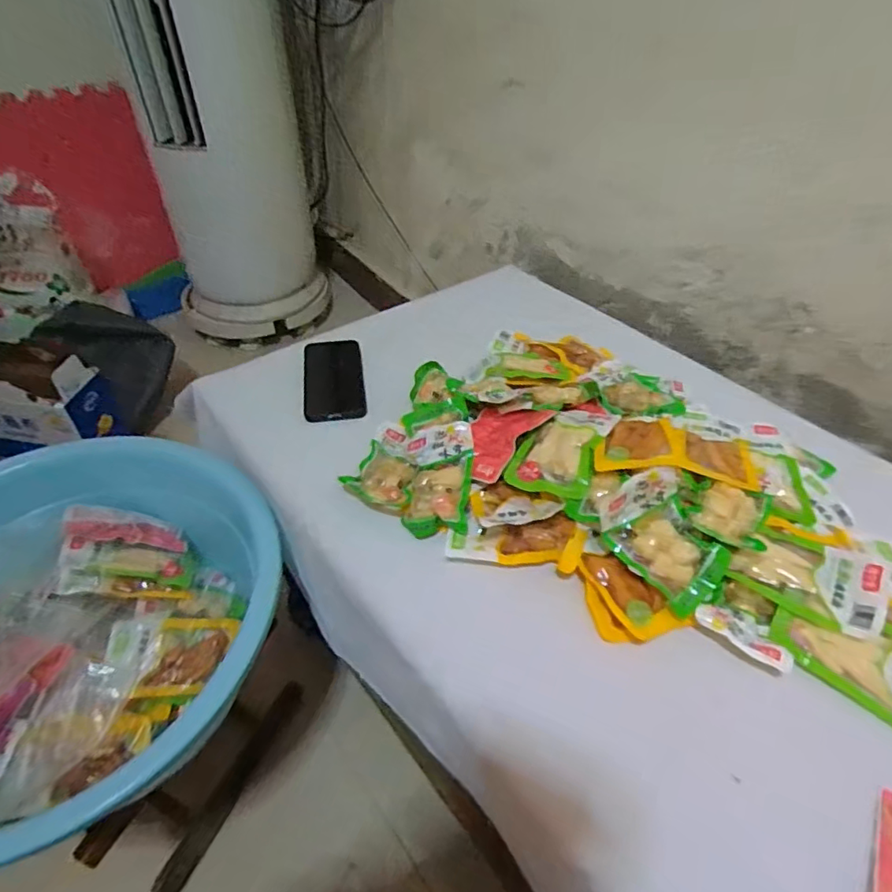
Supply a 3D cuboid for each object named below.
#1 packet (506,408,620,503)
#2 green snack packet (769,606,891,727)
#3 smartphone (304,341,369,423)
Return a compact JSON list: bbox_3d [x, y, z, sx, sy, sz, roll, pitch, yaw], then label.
[{"bbox_3d":[0.124,-0.001,0.581,0.080,0.033,0.125,22,48,19],"label":"packet"},{"bbox_3d":[0.349,0.173,0.460,0.137,0.012,0.080,33,66,18],"label":"green snack packet"},{"bbox_3d":[-0.145,-0.087,0.718,0.073,0.014,0.148,-7,45,-9],"label":"smartphone"}]

